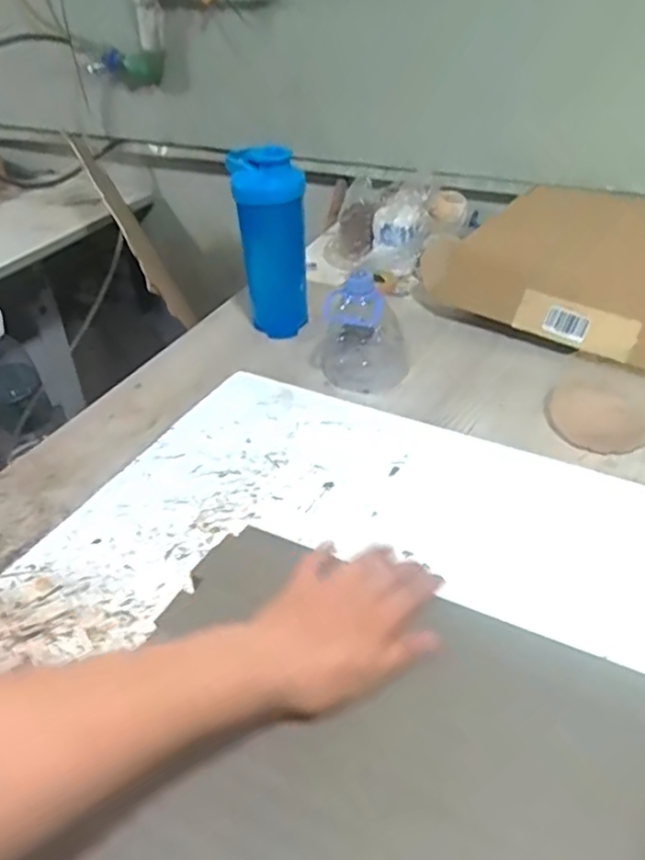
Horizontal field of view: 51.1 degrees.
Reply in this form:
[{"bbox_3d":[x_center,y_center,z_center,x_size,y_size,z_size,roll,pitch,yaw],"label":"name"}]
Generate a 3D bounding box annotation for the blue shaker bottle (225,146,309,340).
[{"bbox_3d":[-0.063,-0.233,0.849,0.084,0.232,0.079,-5,37,-4],"label":"blue shaker bottle"}]

